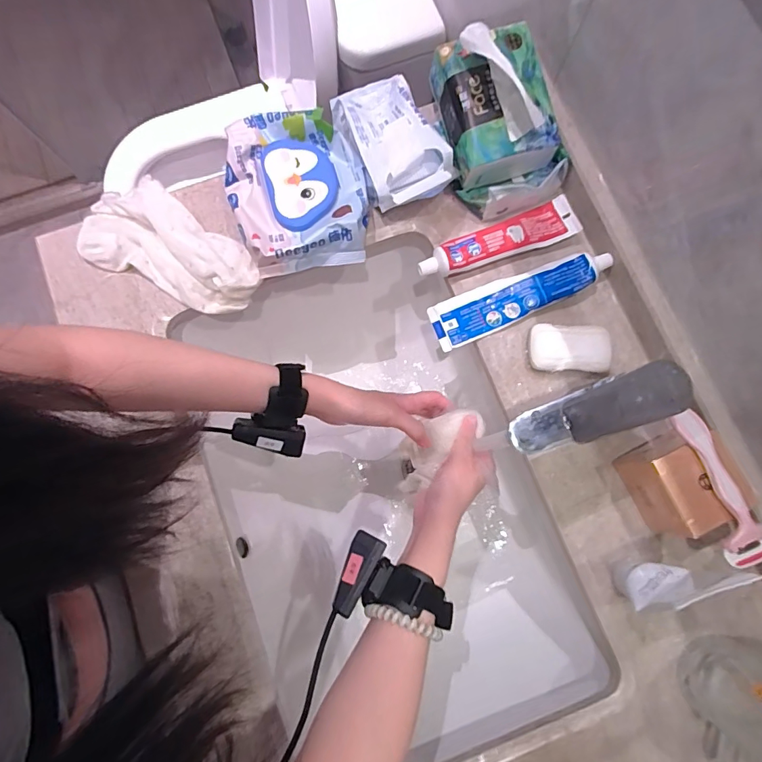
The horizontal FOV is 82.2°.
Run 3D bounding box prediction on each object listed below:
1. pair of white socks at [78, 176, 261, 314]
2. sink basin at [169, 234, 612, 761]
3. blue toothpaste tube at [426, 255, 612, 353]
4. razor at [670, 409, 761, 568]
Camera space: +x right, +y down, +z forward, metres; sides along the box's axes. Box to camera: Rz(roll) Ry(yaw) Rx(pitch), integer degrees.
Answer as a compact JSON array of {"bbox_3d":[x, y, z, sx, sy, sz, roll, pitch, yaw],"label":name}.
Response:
[{"bbox_3d":[-0.233,-0.141,0.469,0.203,0.030,0.107,37,81,6],"label":"pair of white socks"},{"bbox_3d":[0.004,0.121,0.529,0.352,0.166,0.520,-20,80,-4],"label":"sink basin"},{"bbox_3d":[0.149,-0.093,0.465,0.193,0.031,0.050,-22,81,-4],"label":"blue toothpaste tube"},{"bbox_3d":[0.283,0.091,0.368,0.038,0.016,0.134,-27,81,-5],"label":"razor"}]

